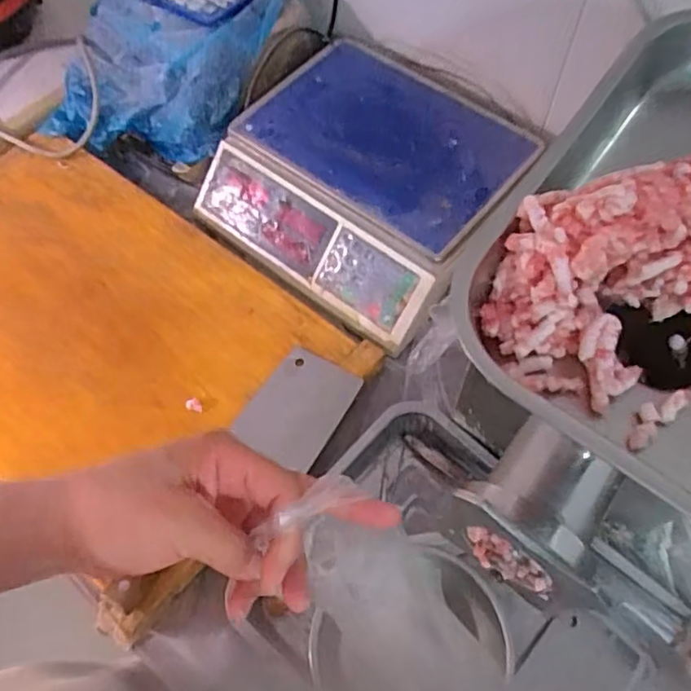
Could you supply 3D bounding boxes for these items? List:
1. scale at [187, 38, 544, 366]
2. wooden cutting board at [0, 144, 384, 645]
[{"bbox_3d":[0.019,-0.199,0.773,0.334,0.104,0.293,40,68,20],"label":"scale"},{"bbox_3d":[-0.286,-0.026,0.714,0.563,0.031,0.362,37,67,20],"label":"wooden cutting board"}]

